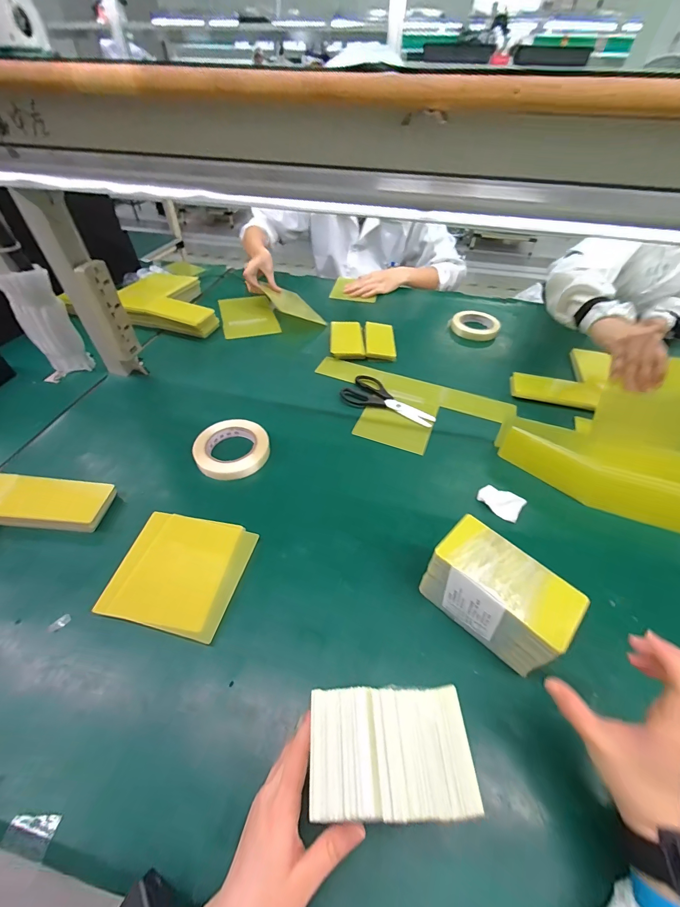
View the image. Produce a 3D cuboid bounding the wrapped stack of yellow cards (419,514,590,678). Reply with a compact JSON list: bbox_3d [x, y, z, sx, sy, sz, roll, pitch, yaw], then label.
[{"bbox_3d":[0.171,0.161,0.392,0.070,0.108,0.138,-35,57,-29],"label":"wrapped stack of yellow cards"}]

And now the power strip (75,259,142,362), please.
[{"bbox_3d":[-0.417,-0.254,0.631,0.028,0.169,0.050,21,50,13],"label":"power strip"}]

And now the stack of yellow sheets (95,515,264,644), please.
[{"bbox_3d":[-0.203,0.148,0.447,0.154,0.006,0.143,11,48,7],"label":"stack of yellow sheets"}]

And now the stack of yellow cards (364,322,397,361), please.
[{"bbox_3d":[0.096,-0.270,0.826,0.072,0.011,0.120,6,57,-6],"label":"stack of yellow cards"}]

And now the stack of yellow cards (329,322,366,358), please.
[{"bbox_3d":[0.015,-0.271,0.824,0.079,0.026,0.131,-2,47,-3],"label":"stack of yellow cards"}]

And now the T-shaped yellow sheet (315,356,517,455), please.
[{"bbox_3d":[0.121,-0.091,0.691,0.401,0.011,0.203,18,53,13],"label":"T-shaped yellow sheet"}]

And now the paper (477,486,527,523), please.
[{"bbox_3d":[0.246,0.073,0.532,0.064,0.030,0.037,37,56,28],"label":"paper"}]

